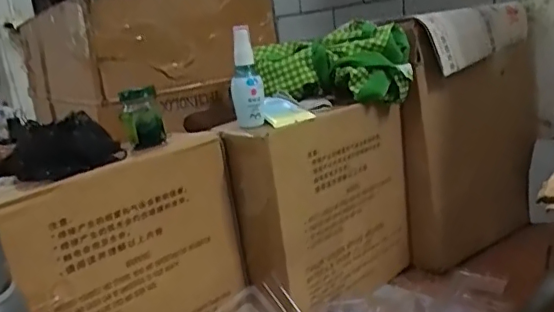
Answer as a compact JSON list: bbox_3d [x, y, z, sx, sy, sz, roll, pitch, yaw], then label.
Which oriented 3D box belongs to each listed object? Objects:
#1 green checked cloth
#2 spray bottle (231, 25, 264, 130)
[{"bbox_3d":[0.079,-0.125,0.784,0.207,0.095,0.098,-6,13,7],"label":"green checked cloth"},{"bbox_3d":[-0.038,-0.097,0.672,0.037,0.112,0.031,-8,13,-5],"label":"spray bottle"}]

